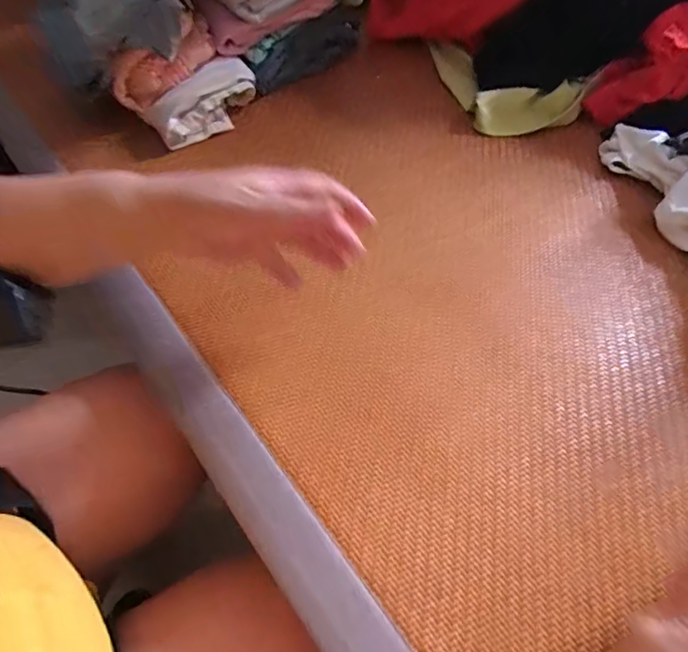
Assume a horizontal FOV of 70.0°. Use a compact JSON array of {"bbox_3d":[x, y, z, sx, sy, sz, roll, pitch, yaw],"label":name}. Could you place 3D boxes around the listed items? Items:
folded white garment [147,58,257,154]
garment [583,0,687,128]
[{"bbox_3d":[-0.159,-0.253,0.553,0.063,0.042,0.131,37,64,21],"label":"folded white garment"},{"bbox_3d":[0.345,-0.277,0.552,0.087,0.123,0.050,53,39,6],"label":"garment"}]

